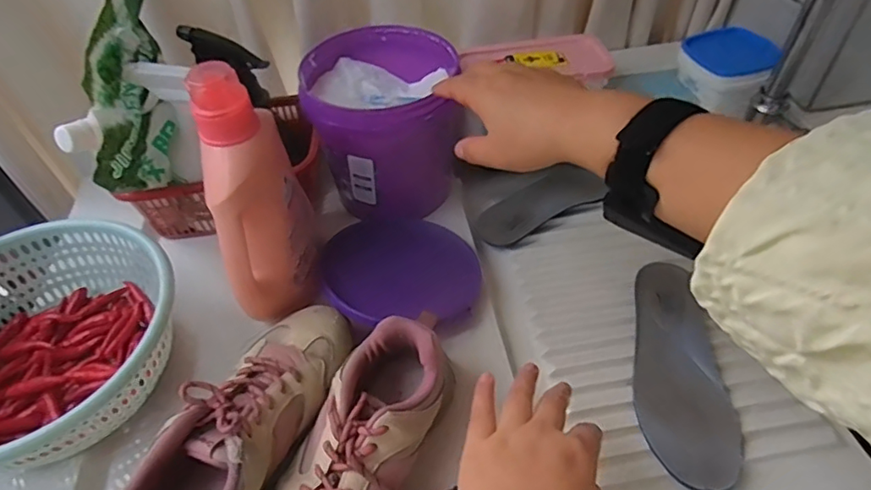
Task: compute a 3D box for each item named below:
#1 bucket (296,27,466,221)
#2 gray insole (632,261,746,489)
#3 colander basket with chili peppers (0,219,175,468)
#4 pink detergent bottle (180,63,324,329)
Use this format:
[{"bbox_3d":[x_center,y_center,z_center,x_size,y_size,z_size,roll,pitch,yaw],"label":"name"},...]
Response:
[{"bbox_3d":[-0.054,-0.133,0.612,0.154,0.152,0.169,-5,49,-1],"label":"bucket"},{"bbox_3d":[0.213,0.108,0.489,0.078,0.014,0.208,0,49,3],"label":"gray insole"},{"bbox_3d":[-0.333,0.081,0.467,0.207,0.078,0.204,-2,49,2],"label":"colander basket with chili peppers"},{"bbox_3d":[-0.147,-0.035,0.469,0.084,0.207,0.107,-16,50,-11],"label":"pink detergent bottle"}]

